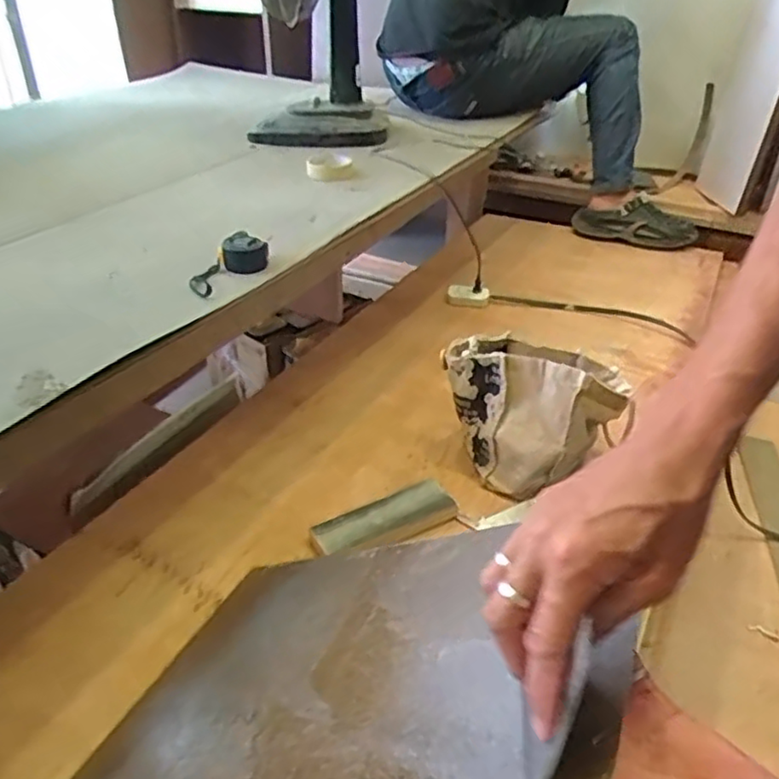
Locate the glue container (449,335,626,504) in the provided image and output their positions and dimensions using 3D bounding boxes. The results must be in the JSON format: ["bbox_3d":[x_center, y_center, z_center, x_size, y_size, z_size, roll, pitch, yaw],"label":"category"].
[{"bbox_3d":[0.198,0.017,0.899,0.212,0.160,0.180,-12,35,-19],"label":"glue container"}]

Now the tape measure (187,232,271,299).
[{"bbox_3d":[-0.197,-0.156,0.807,0.056,0.037,0.133,15,35,21],"label":"tape measure"}]

